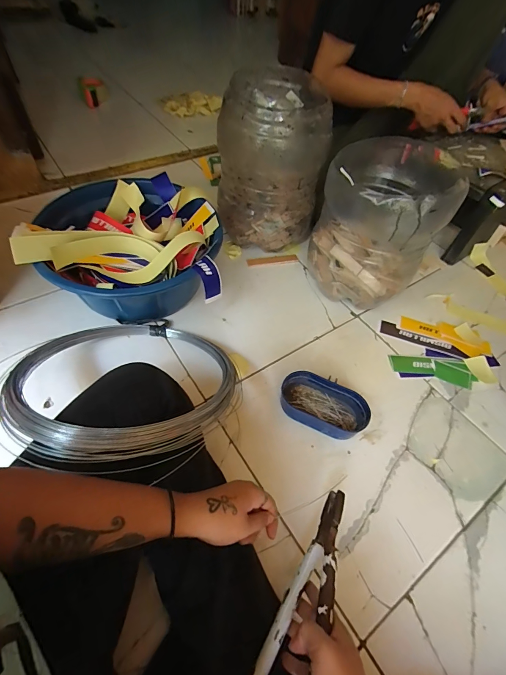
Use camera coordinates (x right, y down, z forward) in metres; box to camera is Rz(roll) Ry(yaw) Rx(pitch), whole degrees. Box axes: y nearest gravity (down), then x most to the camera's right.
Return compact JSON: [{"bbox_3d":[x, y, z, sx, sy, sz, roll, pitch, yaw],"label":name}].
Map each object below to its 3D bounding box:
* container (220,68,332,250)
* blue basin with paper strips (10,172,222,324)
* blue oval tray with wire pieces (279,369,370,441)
[{"bbox_3d":[0.035,-0.395,0.783,0.219,0.345,0.233,1,54,-4],"label":"container"},{"bbox_3d":[-0.251,-0.181,0.697,0.355,0.177,0.341,-6,54,-9],"label":"blue basin with paper strips"},{"bbox_3d":[0.127,0.124,0.591,0.156,0.043,0.087,19,54,9],"label":"blue oval tray with wire pieces"}]

